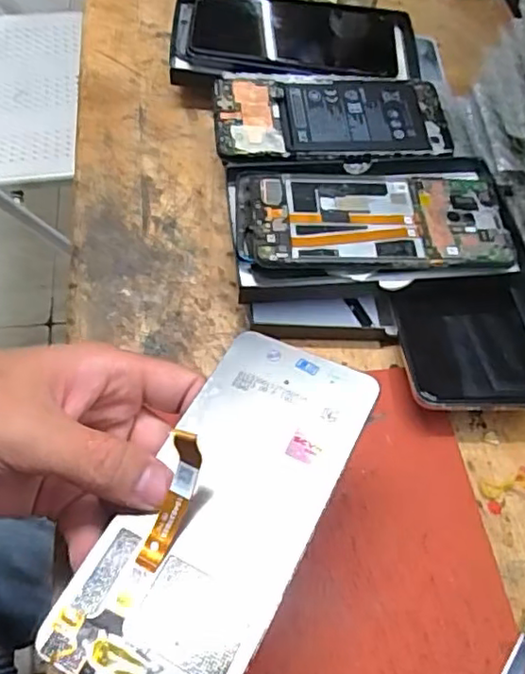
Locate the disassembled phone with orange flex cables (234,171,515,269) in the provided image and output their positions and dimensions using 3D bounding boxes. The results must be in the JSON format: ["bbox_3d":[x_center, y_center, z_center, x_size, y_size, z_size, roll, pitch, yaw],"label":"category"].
[{"bbox_3d":[0.068,-0.071,0.382,0.165,0.014,0.075,3,59,-1],"label":"disassembled phone with orange flex cables"}]

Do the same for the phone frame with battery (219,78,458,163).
[{"bbox_3d":[0.049,-0.153,0.428,0.160,0.009,0.078,-1,60,-4],"label":"phone frame with battery"}]

